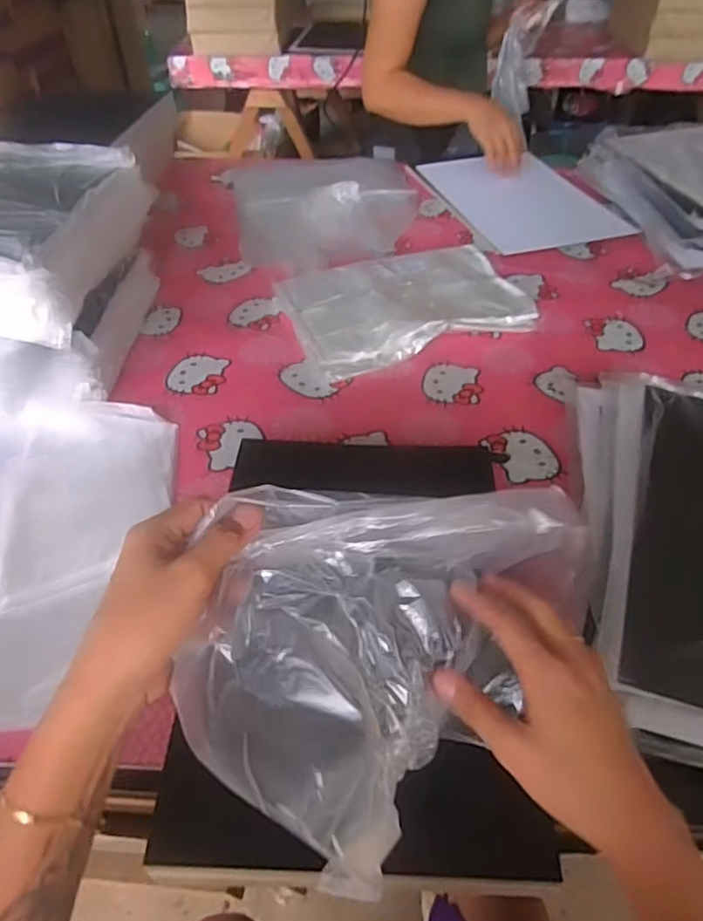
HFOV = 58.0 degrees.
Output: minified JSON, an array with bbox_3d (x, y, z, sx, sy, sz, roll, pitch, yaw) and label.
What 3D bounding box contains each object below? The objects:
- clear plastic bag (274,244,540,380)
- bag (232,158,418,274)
[{"bbox_3d":[0.073,-0.226,0.886,0.316,0.028,0.231,-17,45,-14],"label":"clear plastic bag"},{"bbox_3d":[-0.041,-0.468,1.136,0.327,0.033,0.455,-8,44,-6],"label":"bag"}]

